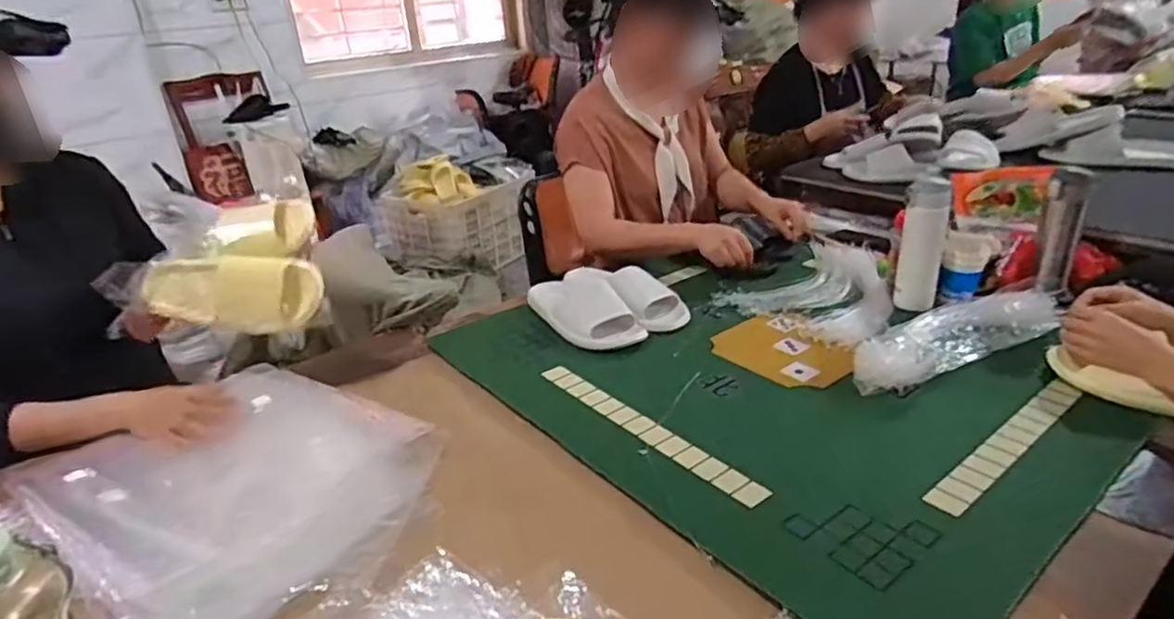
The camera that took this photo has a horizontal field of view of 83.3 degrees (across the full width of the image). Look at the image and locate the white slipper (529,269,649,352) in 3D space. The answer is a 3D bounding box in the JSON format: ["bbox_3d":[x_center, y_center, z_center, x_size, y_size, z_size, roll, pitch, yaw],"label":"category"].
[{"bbox_3d":[-0.006,-0.006,1.155,0.121,0.066,0.255,-16,27,-26],"label":"white slipper"}]

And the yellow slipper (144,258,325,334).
[{"bbox_3d":[-0.510,-0.024,0.949,0.251,0.103,0.059,-7,26,-6],"label":"yellow slipper"}]

